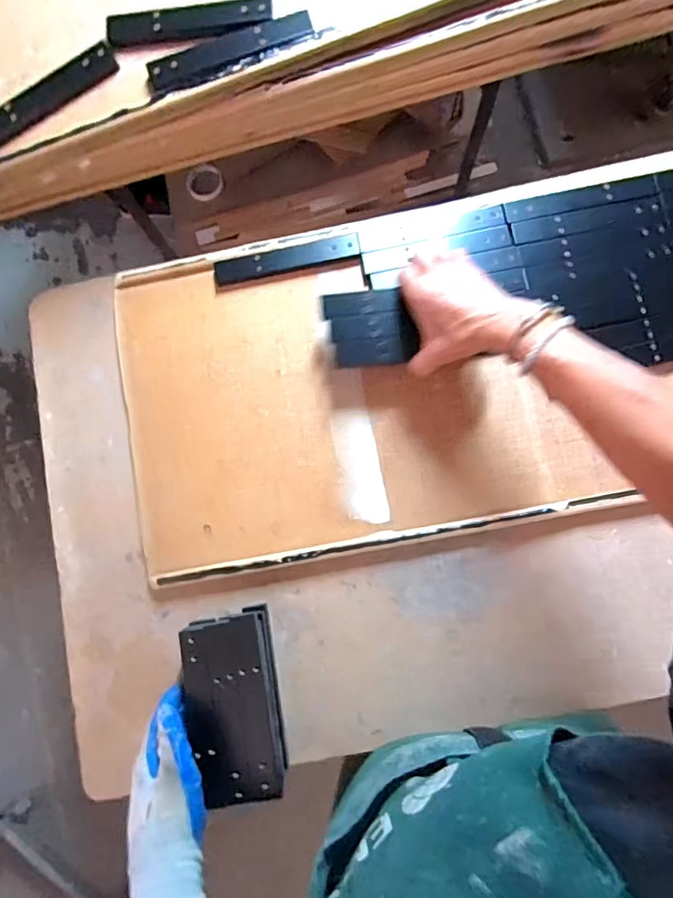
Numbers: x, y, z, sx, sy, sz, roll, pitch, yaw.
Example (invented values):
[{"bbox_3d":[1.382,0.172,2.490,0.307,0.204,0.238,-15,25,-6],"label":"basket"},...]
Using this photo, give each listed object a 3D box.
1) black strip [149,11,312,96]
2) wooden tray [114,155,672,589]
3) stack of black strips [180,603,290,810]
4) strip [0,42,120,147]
[{"bbox_3d":[-0.114,-0.428,0.512,0.180,0.008,0.039,-22,84,0],"label":"black strip"},{"bbox_3d":[0.260,-0.130,0.573,1.042,0.023,0.397,-11,84,2],"label":"wooden tray"},{"bbox_3d":[-0.114,0.287,0.545,0.090,0.054,0.189,-11,84,2],"label":"stack of black strips"},{"bbox_3d":[-0.320,-0.379,0.521,0.178,0.010,0.033,-34,85,-1],"label":"strip"}]

